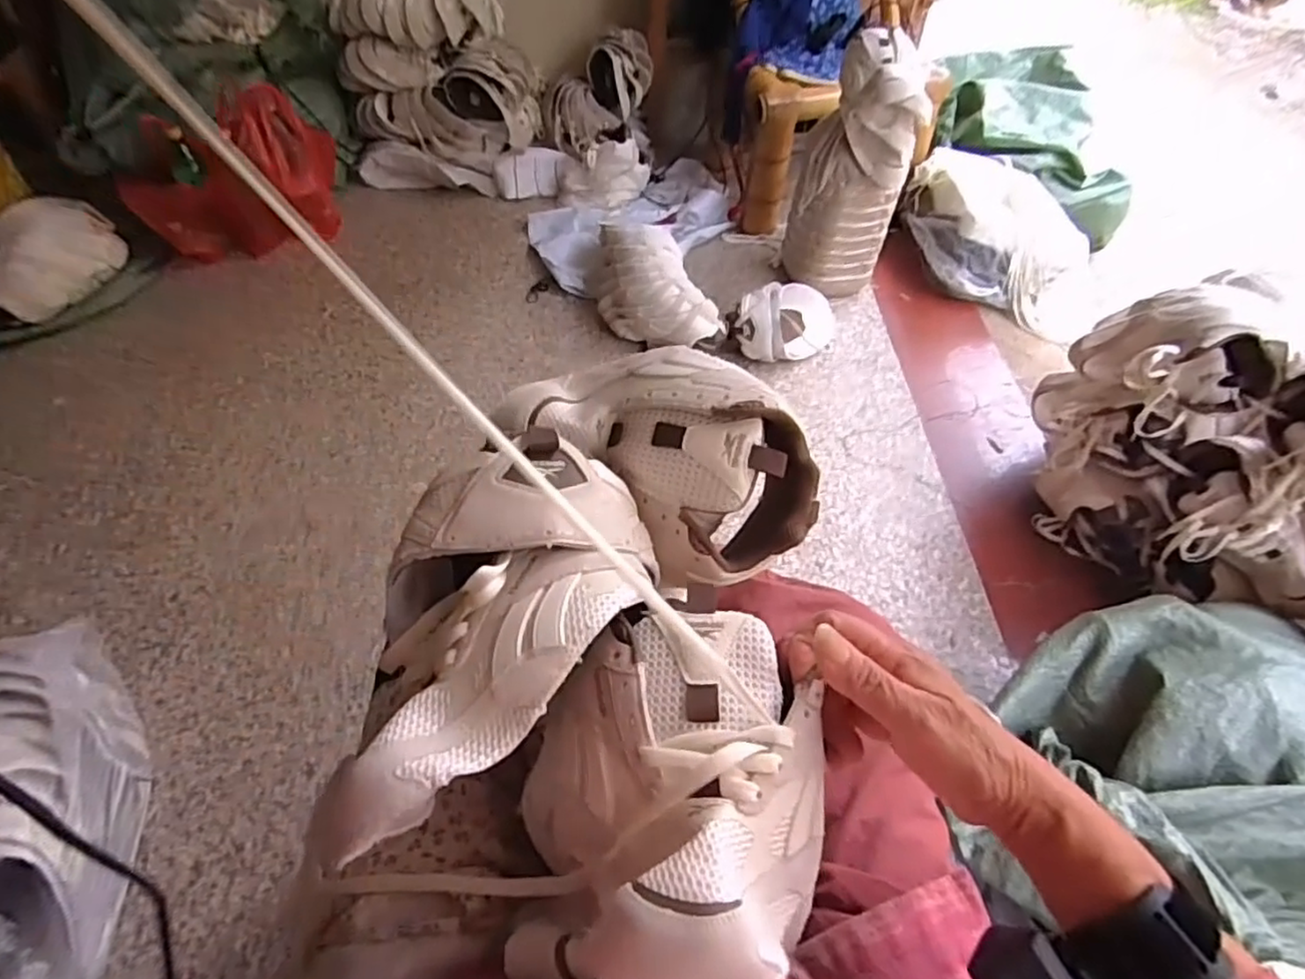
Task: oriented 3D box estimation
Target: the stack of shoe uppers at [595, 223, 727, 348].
[{"bbox_3d":[-0.011,-0.397,1.339,0.190,0.147,0.335,-15,52,-14],"label":"stack of shoe uppers"}]

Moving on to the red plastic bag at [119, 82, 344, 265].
[{"bbox_3d":[-0.867,-0.666,1.432,0.229,0.247,0.387,22,52,16],"label":"red plastic bag"}]

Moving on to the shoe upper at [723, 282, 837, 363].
[{"bbox_3d":[0.272,-0.333,1.314,0.257,0.134,0.113,-29,56,-24],"label":"shoe upper"}]

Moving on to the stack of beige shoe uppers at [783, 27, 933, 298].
[{"bbox_3d":[0.390,-0.611,1.329,0.204,0.444,0.131,10,50,6],"label":"stack of beige shoe uppers"}]

